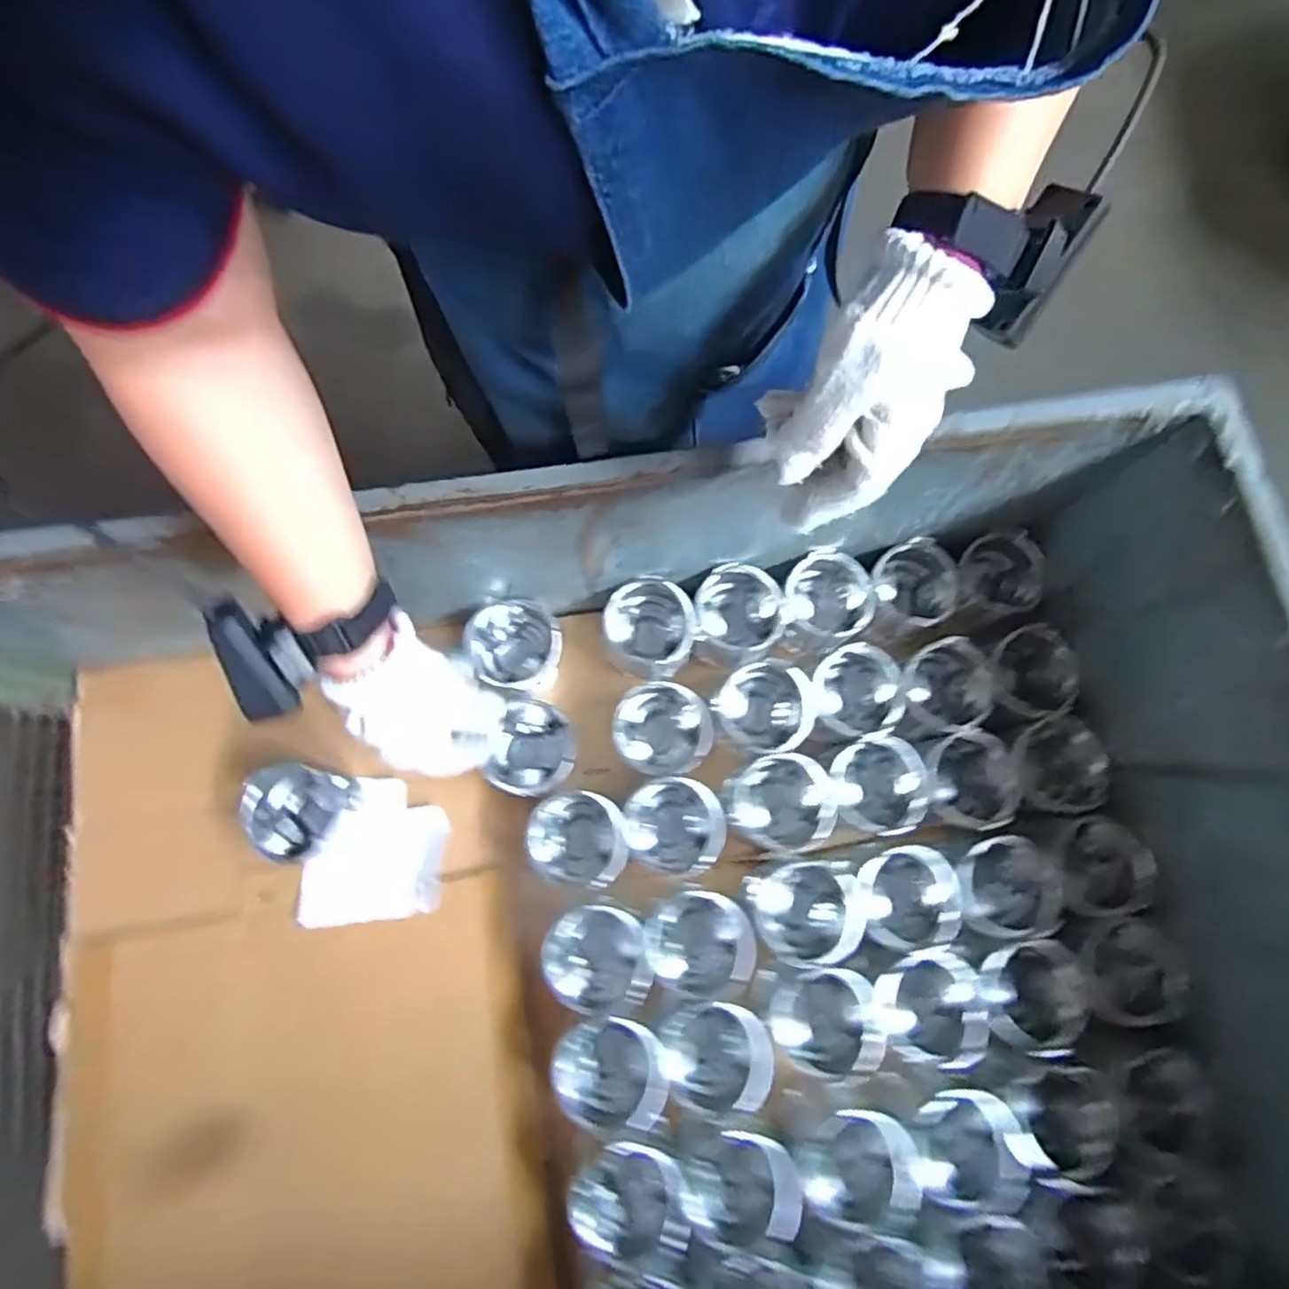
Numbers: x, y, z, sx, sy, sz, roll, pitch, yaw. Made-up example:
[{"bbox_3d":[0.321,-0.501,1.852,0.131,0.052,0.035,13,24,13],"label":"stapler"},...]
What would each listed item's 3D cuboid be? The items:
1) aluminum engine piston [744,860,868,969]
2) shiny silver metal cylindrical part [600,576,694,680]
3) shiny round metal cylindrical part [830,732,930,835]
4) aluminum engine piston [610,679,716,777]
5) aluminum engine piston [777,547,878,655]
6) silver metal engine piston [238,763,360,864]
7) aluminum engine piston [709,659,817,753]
[{"bbox_3d":[0.151,0.250,0.643,0.101,0.071,0.085,2,76,0],"label":"aluminum engine piston"},{"bbox_3d":[0.006,-0.014,0.723,0.092,0.101,0.082,22,77,5],"label":"shiny silver metal cylindrical part"},{"bbox_3d":[0.226,0.141,0.683,0.092,0.070,0.088,0,76,0],"label":"shiny round metal cylindrical part"},{"bbox_3d":[0.018,0.089,0.692,0.093,0.075,0.086,23,77,5],"label":"aluminum engine piston"},{"bbox_3d":[0.189,-0.041,0.718,0.087,0.079,0.093,0,76,0],"label":"aluminum engine piston"},{"bbox_3d":[-0.332,0.165,0.670,0.085,0.087,0.087,5,76,1],"label":"silver metal engine piston"},{"bbox_3d":[0.119,0.067,0.694,0.094,0.068,0.086,0,76,0],"label":"aluminum engine piston"}]

